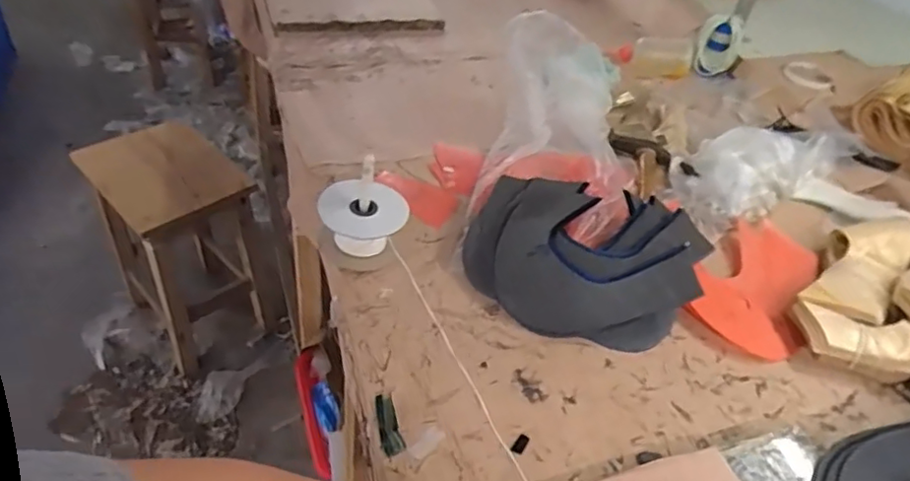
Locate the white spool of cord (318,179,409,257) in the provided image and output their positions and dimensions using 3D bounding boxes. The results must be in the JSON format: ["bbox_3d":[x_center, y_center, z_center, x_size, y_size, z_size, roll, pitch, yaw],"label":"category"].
[{"bbox_3d":[-0.097,-0.022,0.651,0.092,0.071,0.073,6,42,-1],"label":"white spool of cord"}]

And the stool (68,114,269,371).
[{"bbox_3d":[-0.605,0.012,1.376,0.255,0.457,0.321,-28,52,-33],"label":"stool"}]

